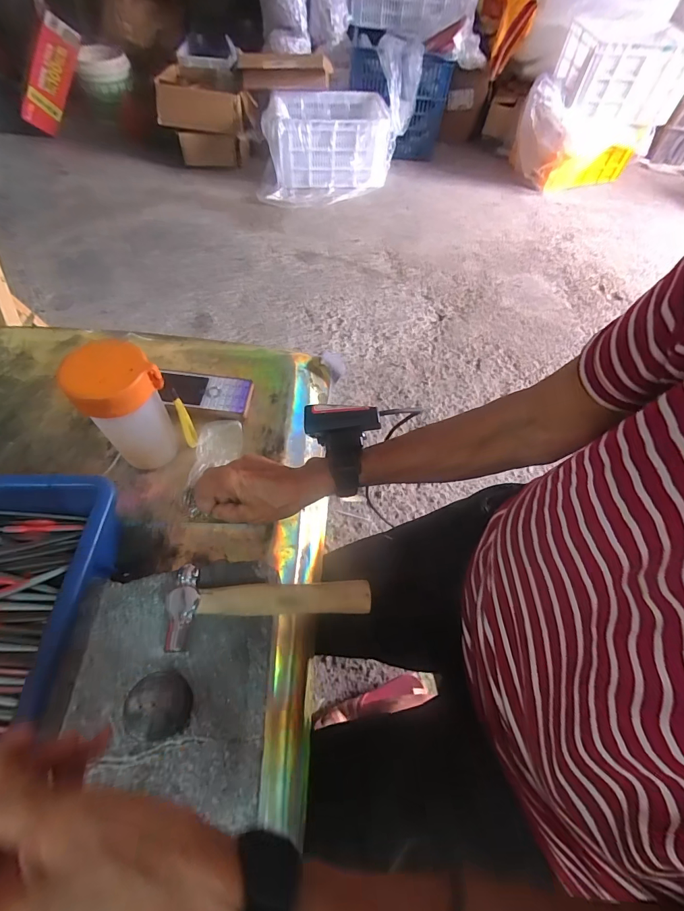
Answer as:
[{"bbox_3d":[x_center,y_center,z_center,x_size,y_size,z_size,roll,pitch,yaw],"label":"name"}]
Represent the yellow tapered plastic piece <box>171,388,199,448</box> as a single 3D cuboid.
[{"bbox_3d":[-0.164,-0.034,0.414,0.012,0.090,0.009,-26,63,-20],"label":"yellow tapered plastic piece"}]

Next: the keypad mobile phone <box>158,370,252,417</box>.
[{"bbox_3d":[-0.164,-0.076,0.476,0.106,0.010,0.050,6,57,-1],"label":"keypad mobile phone"}]

